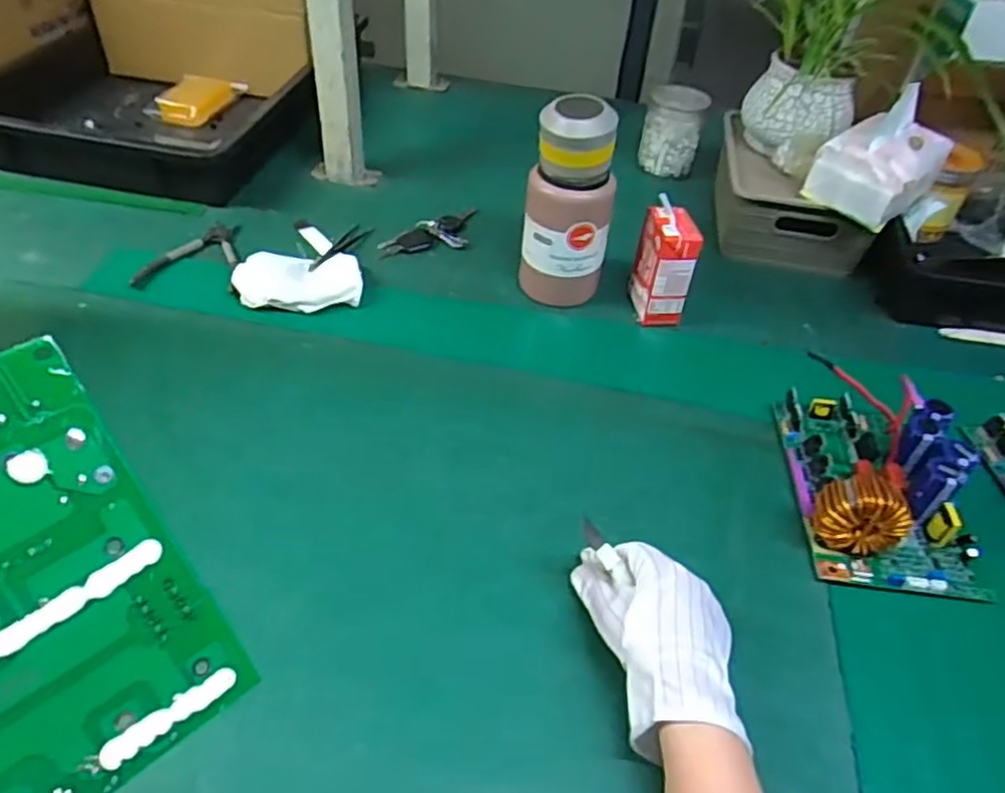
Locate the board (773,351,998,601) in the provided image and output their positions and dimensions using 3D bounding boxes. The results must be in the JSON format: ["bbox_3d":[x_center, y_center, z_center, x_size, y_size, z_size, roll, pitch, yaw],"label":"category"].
[{"bbox_3d":[0.316,0.063,0.595,0.126,0.074,0.185,8,44,1],"label":"board"}]

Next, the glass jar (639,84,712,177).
[{"bbox_3d":[0.238,-0.373,0.999,0.079,0.103,0.080,11,44,5],"label":"glass jar"}]

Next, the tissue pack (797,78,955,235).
[{"bbox_3d":[0.417,-0.261,0.775,0.130,0.111,0.103,-27,53,-30],"label":"tissue pack"}]

